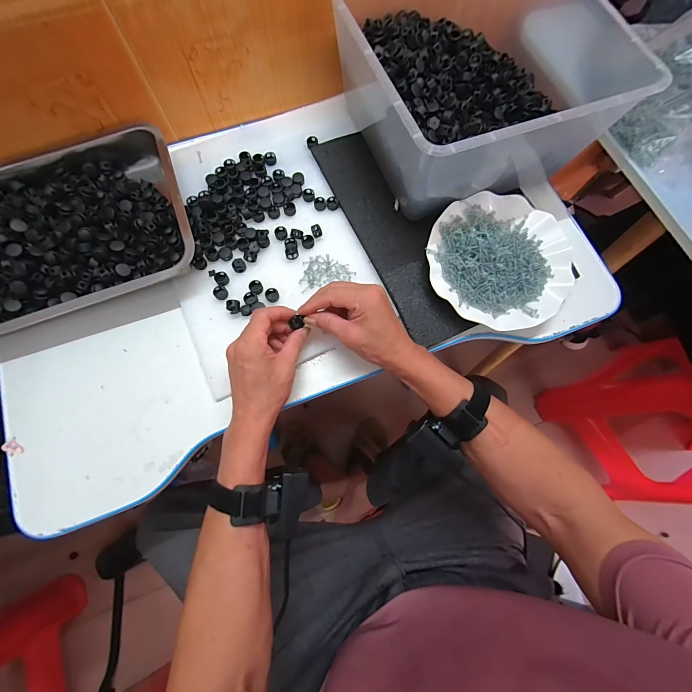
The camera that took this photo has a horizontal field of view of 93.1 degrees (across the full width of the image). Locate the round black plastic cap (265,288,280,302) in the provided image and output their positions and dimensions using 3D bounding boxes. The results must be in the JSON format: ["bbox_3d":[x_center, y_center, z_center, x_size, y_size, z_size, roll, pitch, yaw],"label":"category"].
[{"bbox_3d":[-0.095,-0.066,0.422,0.016,0.005,0.018,-10,75,-4],"label":"round black plastic cap"}]

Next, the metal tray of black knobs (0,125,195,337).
[{"bbox_3d":[-0.365,-0.159,0.423,0.315,0.049,0.263,-17,75,-6],"label":"metal tray of black knobs"}]

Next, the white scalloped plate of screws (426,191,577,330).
[{"bbox_3d":[0.198,-0.111,0.422,0.182,0.029,0.177,4,74,0],"label":"white scalloped plate of screws"}]

